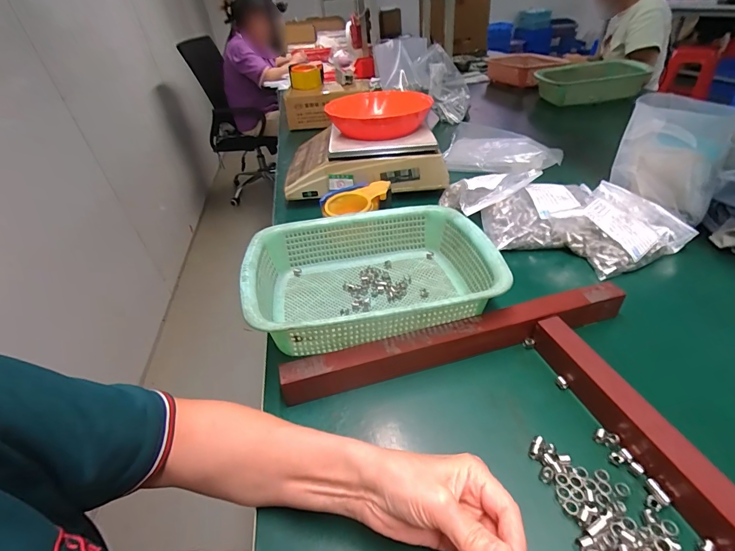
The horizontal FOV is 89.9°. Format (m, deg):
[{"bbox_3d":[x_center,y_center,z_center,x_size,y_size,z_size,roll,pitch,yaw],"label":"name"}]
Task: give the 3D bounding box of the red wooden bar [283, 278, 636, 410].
[{"bbox_3d":[0.103,0.070,0.408,0.389,0.045,0.029,-14,38,-8],"label":"red wooden bar"}]

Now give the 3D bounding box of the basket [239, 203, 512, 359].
[{"bbox_3d":[0.005,0.003,0.469,0.288,0.088,0.219,-10,37,-3],"label":"basket"}]

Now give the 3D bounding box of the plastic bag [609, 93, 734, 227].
[{"bbox_3d":[0.418,-0.148,0.526,0.056,0.185,0.130,-35,45,-31],"label":"plastic bag"}]

